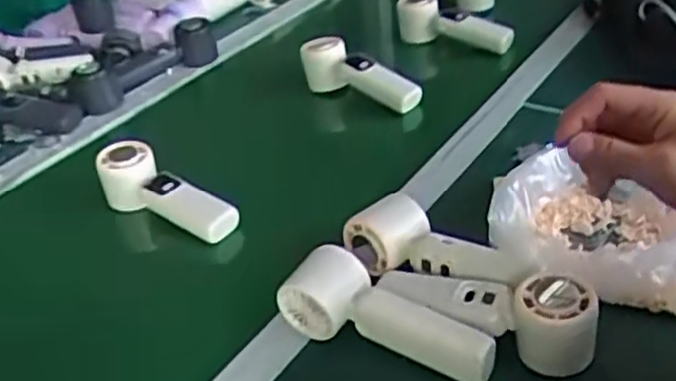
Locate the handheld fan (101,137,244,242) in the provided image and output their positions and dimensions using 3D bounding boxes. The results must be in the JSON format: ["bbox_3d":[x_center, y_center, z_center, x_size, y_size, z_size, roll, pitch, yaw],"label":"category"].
[{"bbox_3d":[-0.176,0.009,0.741,0.172,0.058,0.054,26,43,16],"label":"handheld fan"}]

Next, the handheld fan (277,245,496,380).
[{"bbox_3d":[0.038,0.092,0.548,0.164,0.047,0.056,14,40,27],"label":"handheld fan"}]

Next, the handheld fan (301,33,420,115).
[{"bbox_3d":[0.030,-0.144,0.917,0.163,0.059,0.069,26,43,18],"label":"handheld fan"}]

